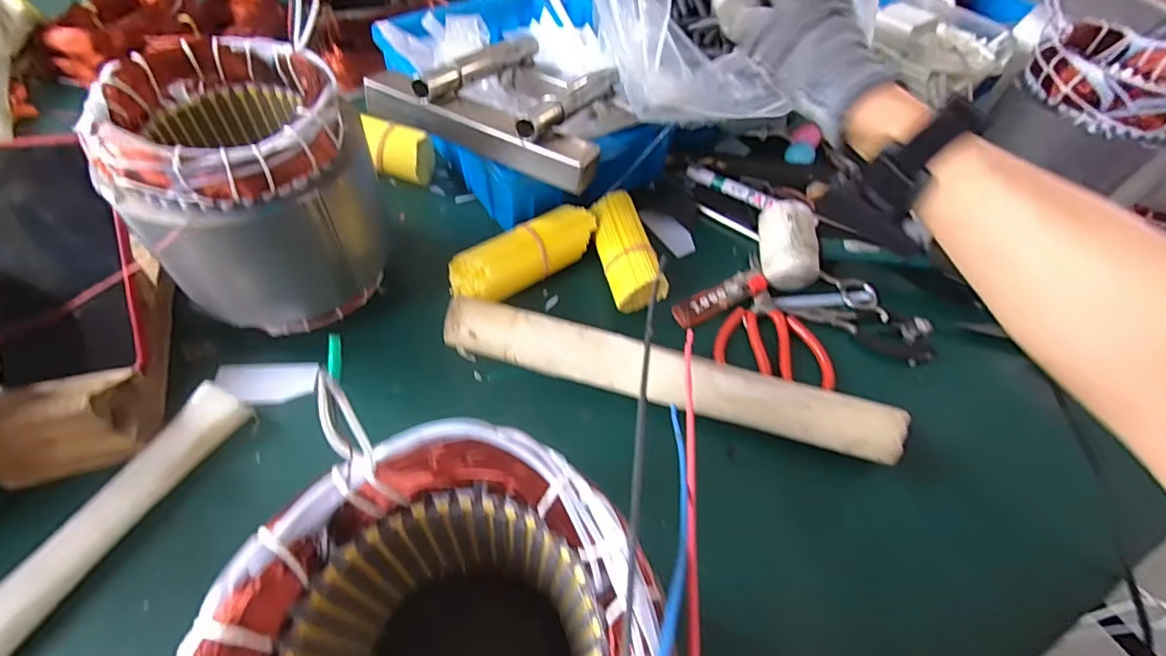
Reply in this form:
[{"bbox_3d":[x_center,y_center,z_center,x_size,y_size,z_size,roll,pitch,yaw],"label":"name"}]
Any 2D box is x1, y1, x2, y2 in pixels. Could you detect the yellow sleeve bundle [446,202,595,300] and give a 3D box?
[{"bbox_3d":[-0.049,-0.061,0.460,0.132,0.042,0.048,-28,60,-24],"label":"yellow sleeve bundle"}]

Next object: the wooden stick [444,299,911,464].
[{"bbox_3d":[0.061,0.037,0.391,0.336,0.039,0.043,14,53,5],"label":"wooden stick"}]

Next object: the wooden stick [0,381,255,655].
[{"bbox_3d":[-0.311,0.156,0.289,0.030,0.024,0.301,23,54,11],"label":"wooden stick"}]

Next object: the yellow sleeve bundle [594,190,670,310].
[{"bbox_3d":[0.037,-0.071,0.472,0.046,0.037,0.115,-10,55,-13],"label":"yellow sleeve bundle"}]

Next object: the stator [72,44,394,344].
[{"bbox_3d":[-0.228,-0.095,0.384,0.149,0.155,0.135,-20,58,-20],"label":"stator"}]

